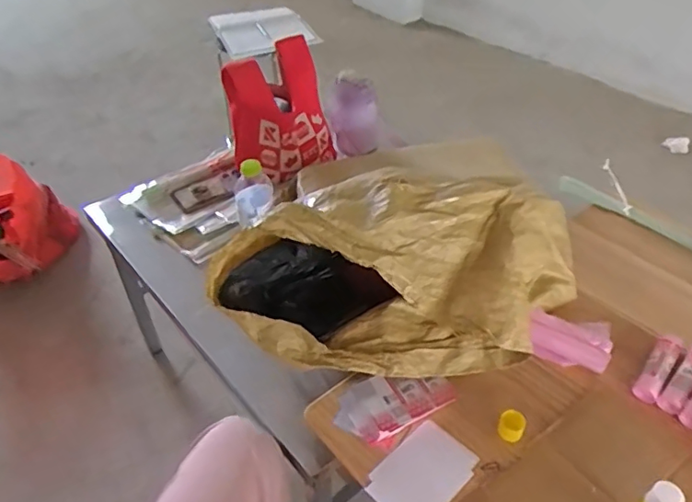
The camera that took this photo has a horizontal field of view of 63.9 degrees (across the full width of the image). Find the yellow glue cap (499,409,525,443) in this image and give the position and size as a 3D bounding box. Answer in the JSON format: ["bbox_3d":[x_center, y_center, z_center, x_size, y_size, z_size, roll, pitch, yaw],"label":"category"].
[{"bbox_3d":[0.211,0.223,0.706,0.030,0.032,0.028,-1,41,1],"label":"yellow glue cap"}]

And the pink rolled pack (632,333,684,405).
[{"bbox_3d":[0.437,0.162,0.772,0.031,0.019,0.129,30,50,30],"label":"pink rolled pack"}]

